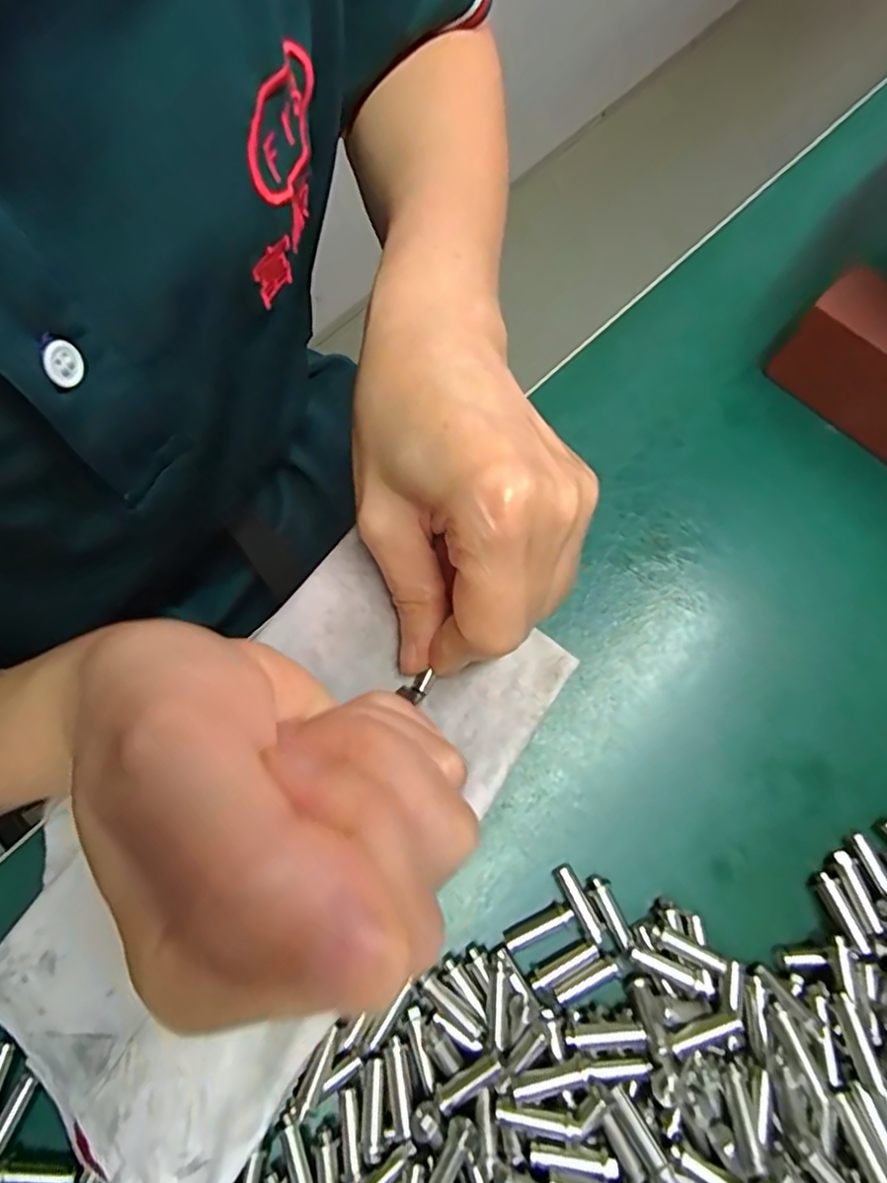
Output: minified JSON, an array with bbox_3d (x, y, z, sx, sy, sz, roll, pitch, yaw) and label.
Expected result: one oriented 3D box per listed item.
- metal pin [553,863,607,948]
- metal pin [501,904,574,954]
[{"bbox_3d":[0.040,0.091,0.181,0.005,0.004,0.023,-26,73,-8],"label":"metal pin"},{"bbox_3d":[0.027,0.096,0.177,0.021,0.004,0.005,-26,73,-8],"label":"metal pin"}]

